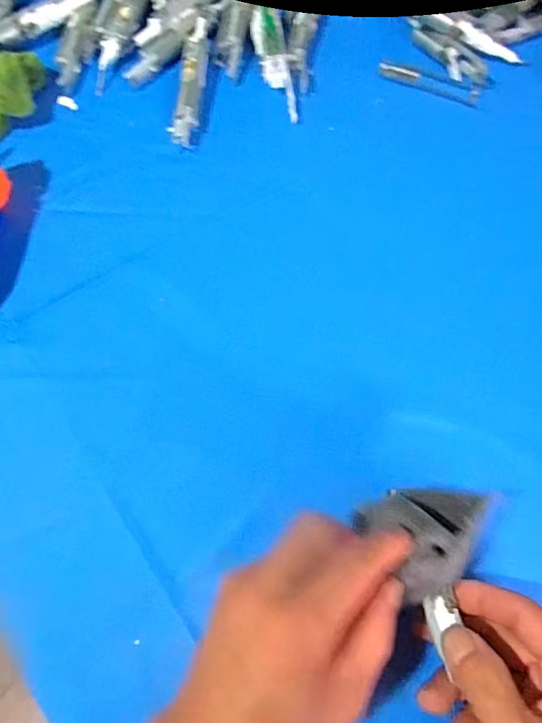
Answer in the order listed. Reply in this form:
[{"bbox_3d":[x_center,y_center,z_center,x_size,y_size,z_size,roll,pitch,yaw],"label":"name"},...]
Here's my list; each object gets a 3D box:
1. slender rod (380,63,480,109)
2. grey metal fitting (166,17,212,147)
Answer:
[{"bbox_3d":[0.144,-0.253,0.427,0.092,0.007,0.015,17,73,4],"label":"slender rod"},{"bbox_3d":[-0.069,-0.241,0.407,0.020,0.019,0.127,8,72,1],"label":"grey metal fitting"}]

